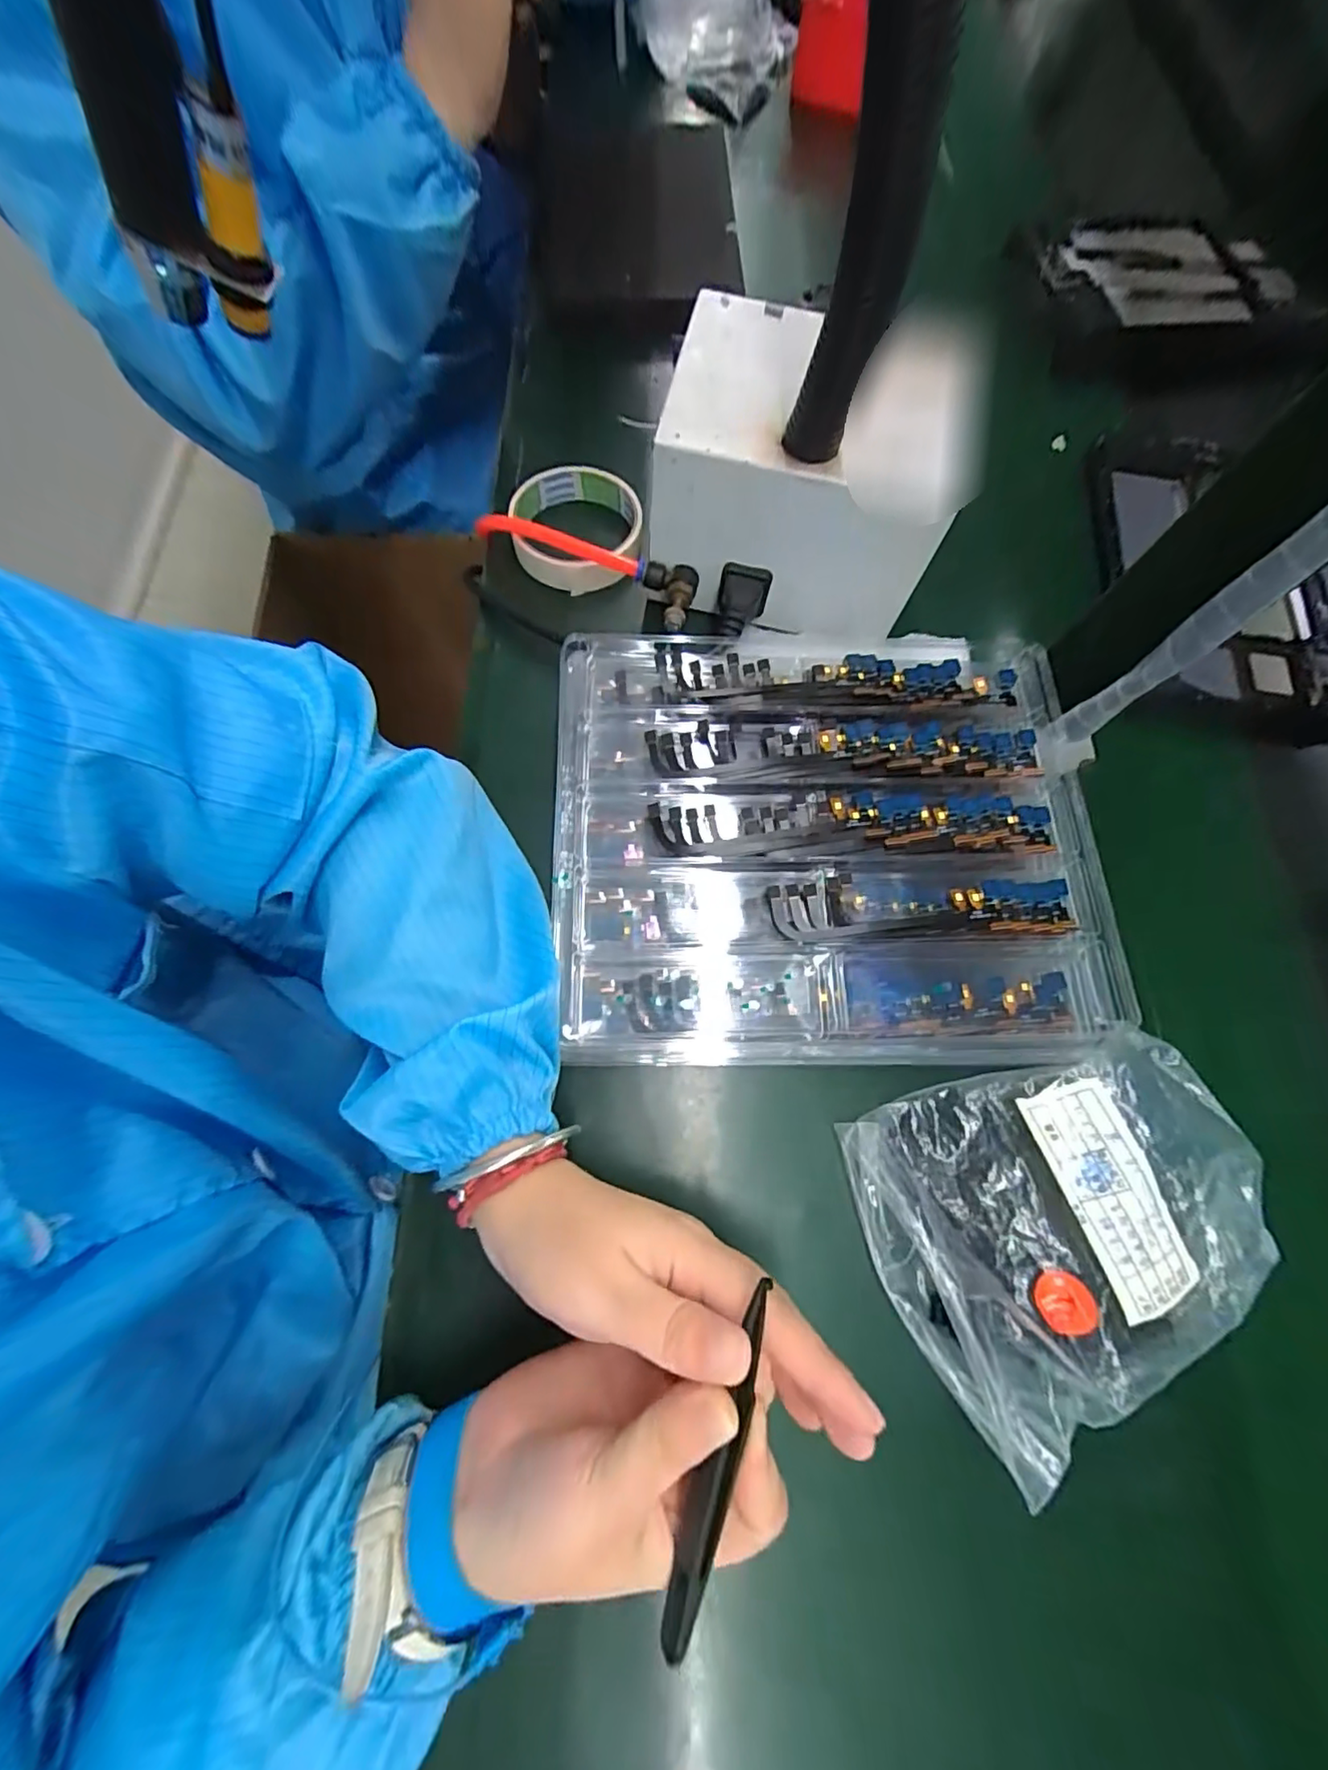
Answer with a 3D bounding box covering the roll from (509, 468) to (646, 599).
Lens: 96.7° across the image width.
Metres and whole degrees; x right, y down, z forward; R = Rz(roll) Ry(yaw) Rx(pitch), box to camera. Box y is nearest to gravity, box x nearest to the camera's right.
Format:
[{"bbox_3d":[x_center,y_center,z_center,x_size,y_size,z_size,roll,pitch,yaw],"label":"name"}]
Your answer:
[{"bbox_3d":[-0.059,-0.232,0.390,0.084,0.034,0.089,3,73,-3],"label":"roll"}]

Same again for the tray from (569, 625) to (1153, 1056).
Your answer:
[{"bbox_3d":[0.078,-0.024,0.307,0.270,0.032,0.228,-3,76,-1],"label":"tray"}]

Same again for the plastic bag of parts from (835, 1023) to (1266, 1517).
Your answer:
[{"bbox_3d":[0.176,0.153,0.261,0.157,0.049,0.136,-17,75,-9],"label":"plastic bag of parts"}]

